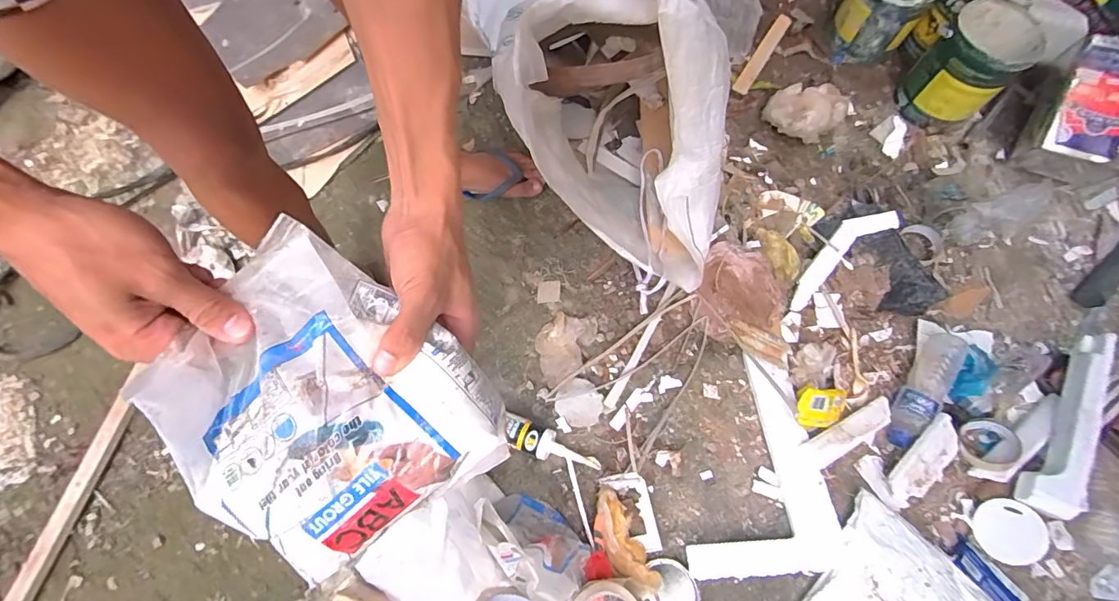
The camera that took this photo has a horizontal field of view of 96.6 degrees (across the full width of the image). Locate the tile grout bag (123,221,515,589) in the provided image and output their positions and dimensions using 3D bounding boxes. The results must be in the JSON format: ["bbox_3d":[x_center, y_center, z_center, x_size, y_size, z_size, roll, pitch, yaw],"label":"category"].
[{"bbox_3d":[-0.157,0.071,0.318,0.177,0.074,0.205,-45,85,-5],"label":"tile grout bag"}]

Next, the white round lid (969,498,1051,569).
[{"bbox_3d":[0.718,0.369,0.793,0.099,0.013,0.094,-3,75,13],"label":"white round lid"}]

